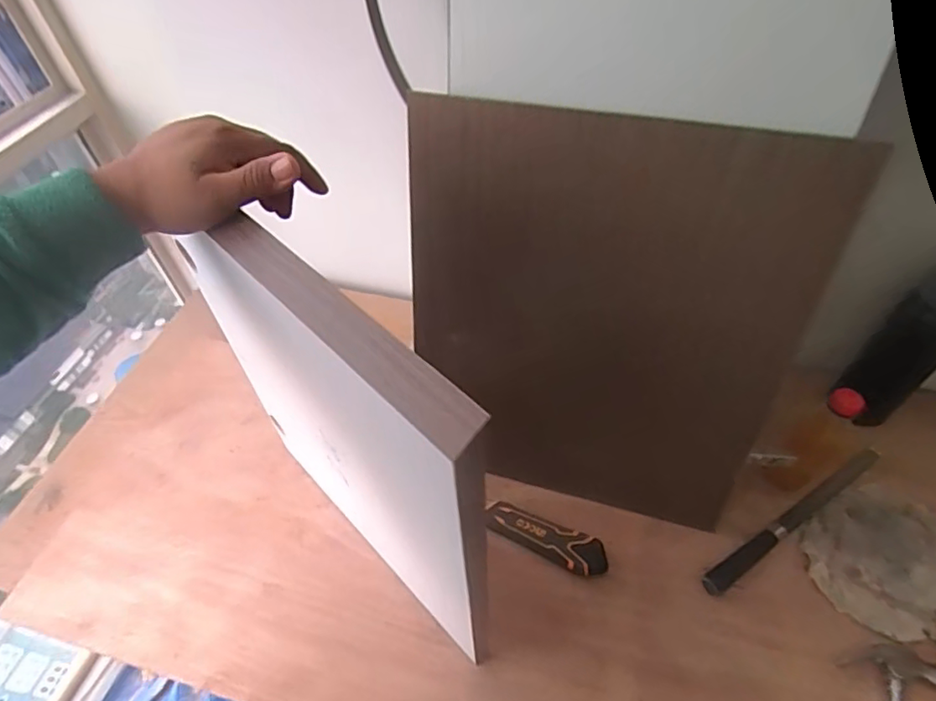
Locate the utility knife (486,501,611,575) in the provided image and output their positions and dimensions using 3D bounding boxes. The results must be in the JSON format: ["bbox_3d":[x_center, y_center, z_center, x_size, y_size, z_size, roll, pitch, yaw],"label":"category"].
[{"bbox_3d":[0.093,0.229,0.686,0.155,0.026,0.042,23,58,16],"label":"utility knife"}]

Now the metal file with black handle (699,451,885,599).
[{"bbox_3d":[0.413,0.205,0.695,0.318,0.010,0.023,-28,57,-17],"label":"metal file with black handle"}]

